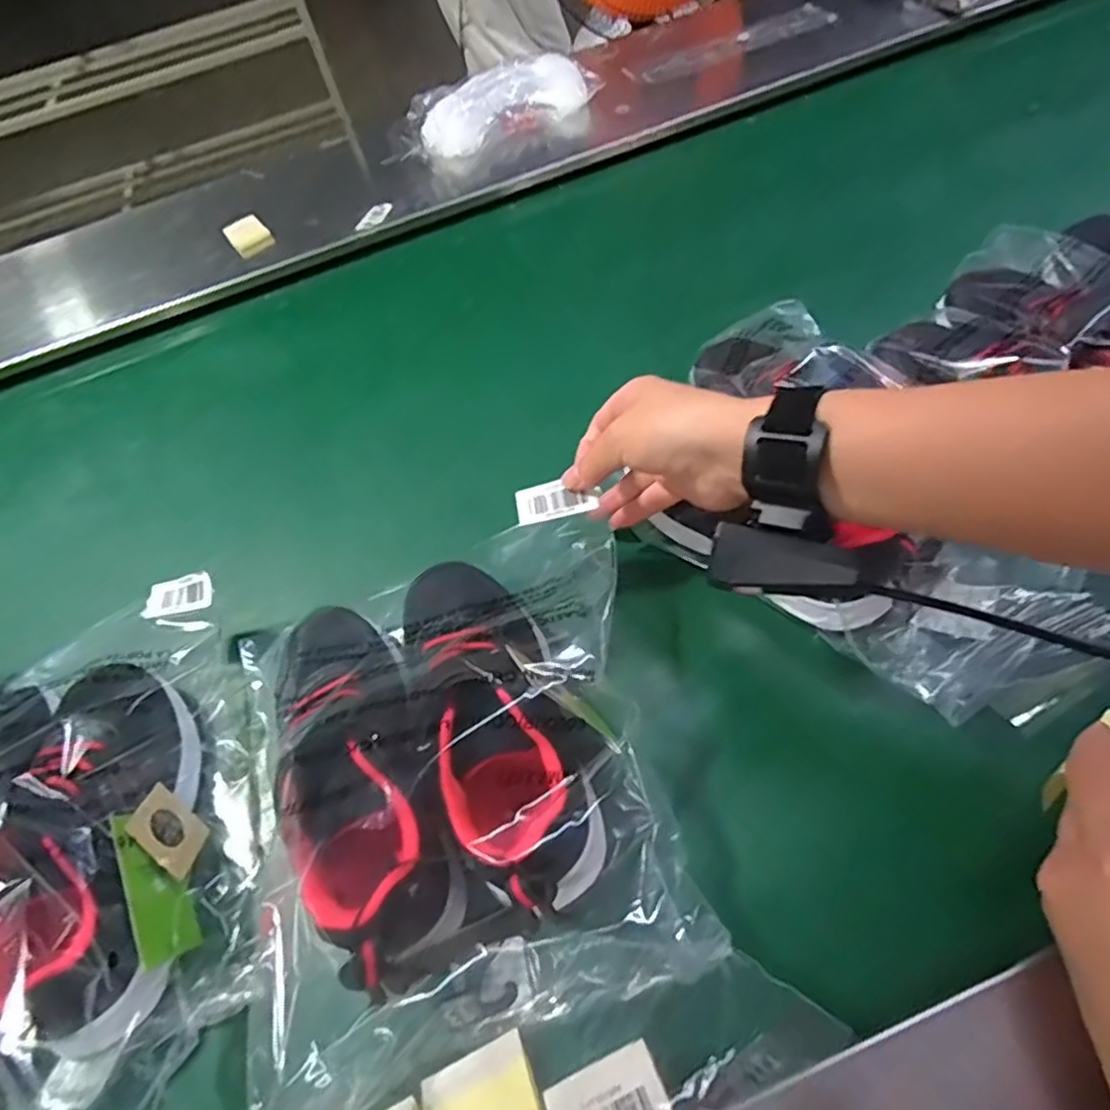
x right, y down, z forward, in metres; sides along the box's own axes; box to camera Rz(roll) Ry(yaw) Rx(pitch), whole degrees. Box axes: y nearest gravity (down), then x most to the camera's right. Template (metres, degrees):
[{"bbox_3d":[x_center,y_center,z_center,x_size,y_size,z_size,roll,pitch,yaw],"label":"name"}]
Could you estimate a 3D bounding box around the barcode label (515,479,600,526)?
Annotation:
[{"bbox_3d":[0.000,-0.035,0.420,0.050,0.004,0.025,-13,72,5],"label":"barcode label"}]

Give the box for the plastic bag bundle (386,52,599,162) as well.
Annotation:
[{"bbox_3d":[-0.079,-0.549,0.824,0.245,0.075,0.113,-23,61,-12],"label":"plastic bag bundle"}]

